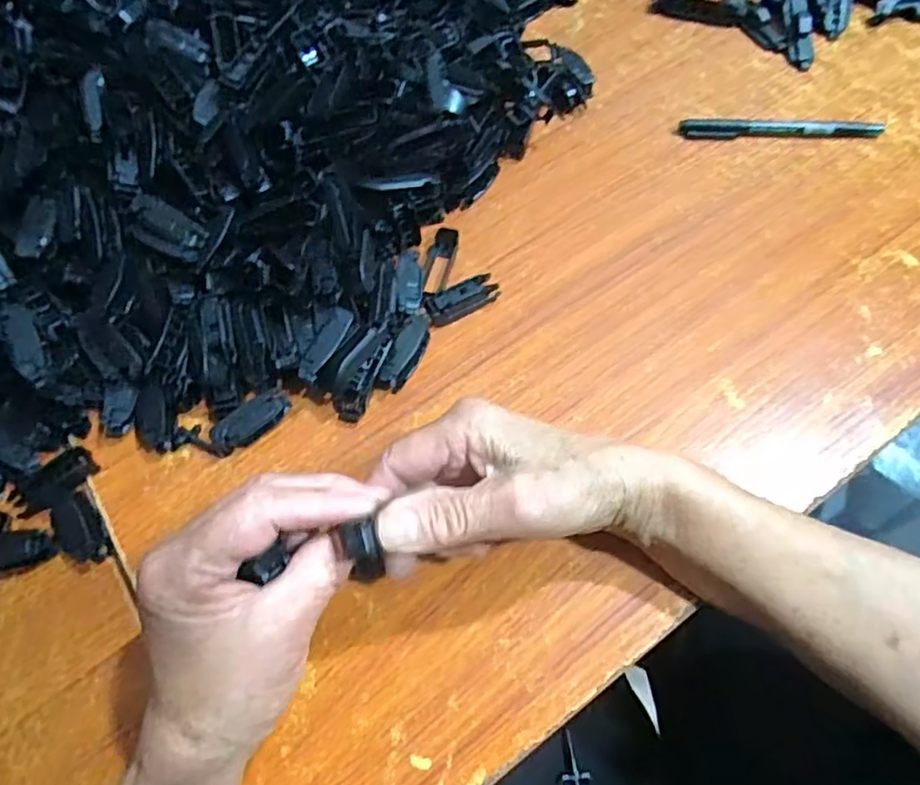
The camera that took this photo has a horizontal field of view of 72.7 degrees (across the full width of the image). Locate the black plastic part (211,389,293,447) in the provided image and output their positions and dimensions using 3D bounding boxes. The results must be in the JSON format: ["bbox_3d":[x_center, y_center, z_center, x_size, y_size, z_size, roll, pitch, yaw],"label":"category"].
[{"bbox_3d":[-0.122,0.016,0.370,0.047,0.017,0.014,-37,65,-13],"label":"black plastic part"}]

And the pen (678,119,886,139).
[{"bbox_3d":[0.230,-0.190,0.448,0.137,0.009,0.009,2,63,7],"label":"pen"}]

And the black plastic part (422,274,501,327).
[{"bbox_3d":[0.001,-0.061,0.400,0.048,0.010,0.022,-23,63,-6],"label":"black plastic part"}]

